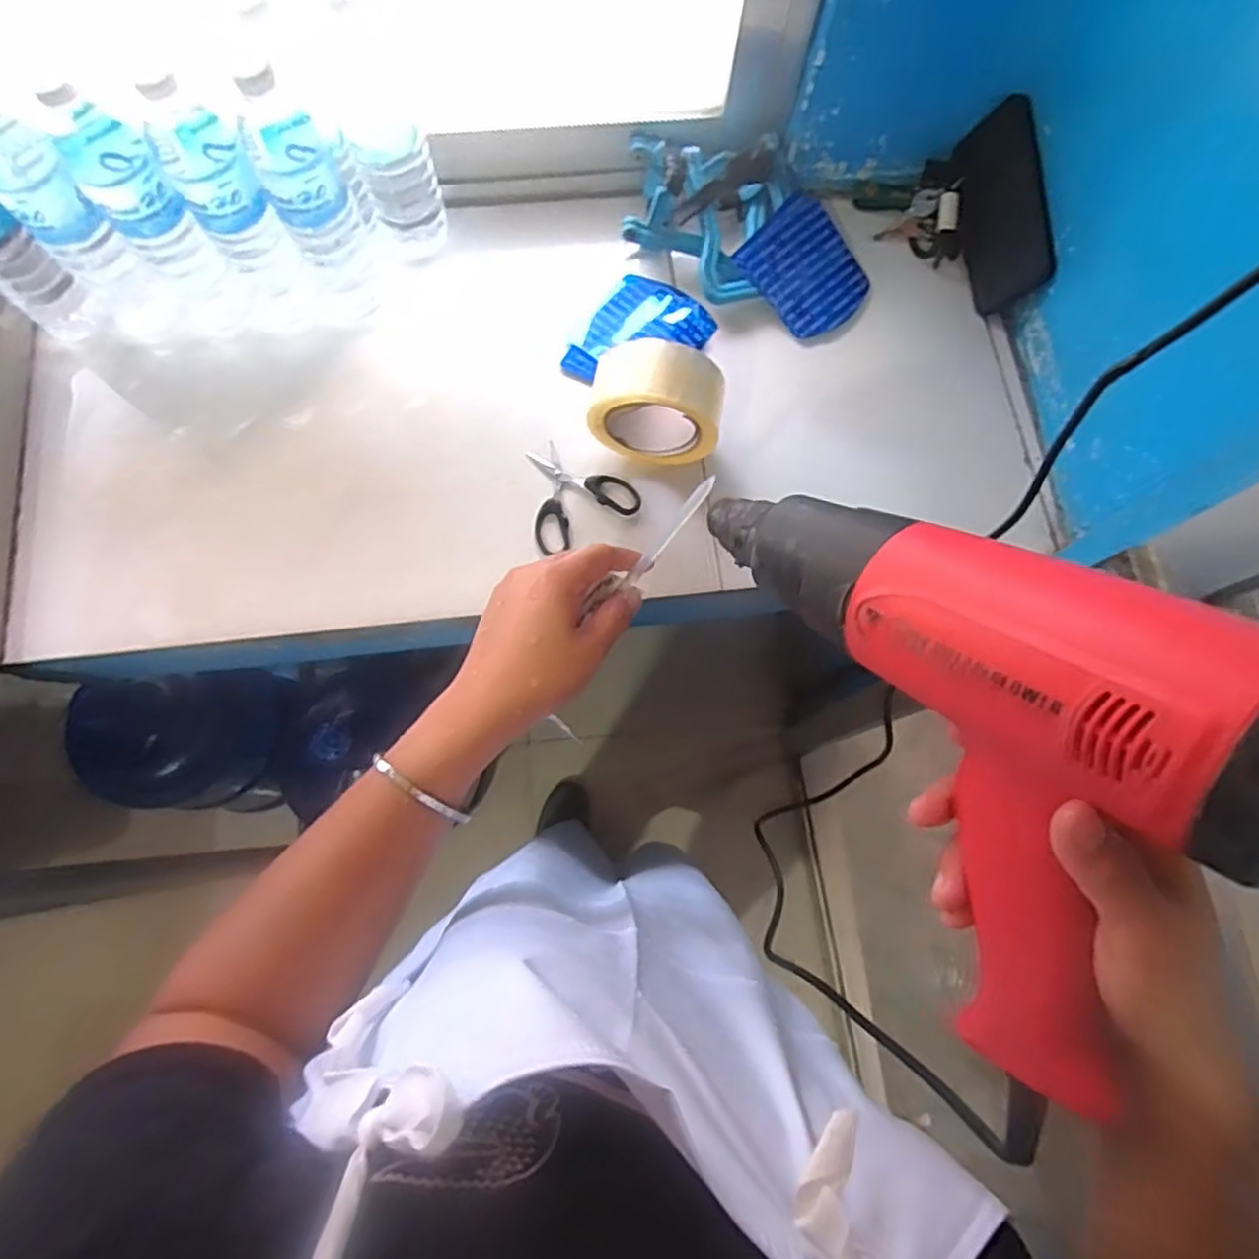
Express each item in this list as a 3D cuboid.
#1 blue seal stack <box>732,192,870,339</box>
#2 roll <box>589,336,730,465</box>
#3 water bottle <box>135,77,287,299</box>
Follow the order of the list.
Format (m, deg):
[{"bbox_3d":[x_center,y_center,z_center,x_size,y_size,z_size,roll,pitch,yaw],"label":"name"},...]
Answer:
[{"bbox_3d":[0.166,-0.335,0.654,0.097,0.010,0.115,-44,96,-4],"label":"blue seal stack"},{"bbox_3d":[0.022,-0.178,0.568,0.108,0.108,0.060,-3,75,-3],"label":"roll"},{"bbox_3d":[-0.318,-0.337,0.551,0.057,0.160,0.052,-34,79,-10],"label":"water bottle"}]

